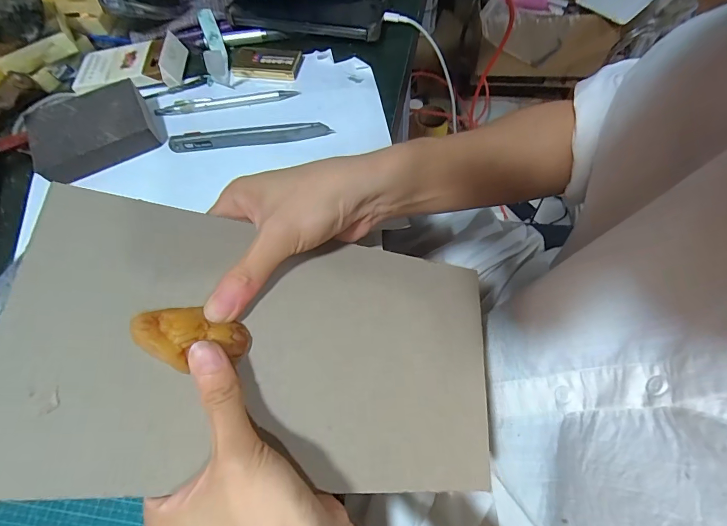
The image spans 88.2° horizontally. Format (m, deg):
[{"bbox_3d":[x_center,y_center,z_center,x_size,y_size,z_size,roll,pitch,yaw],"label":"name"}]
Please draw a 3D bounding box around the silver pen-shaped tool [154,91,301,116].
[{"bbox_3d":[-0.137,-0.162,0.372,0.141,0.008,0.010,-8,64,1],"label":"silver pen-shaped tool"}]

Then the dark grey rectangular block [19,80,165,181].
[{"bbox_3d":[-0.248,-0.121,0.344,0.101,0.033,0.066,-27,66,-9],"label":"dark grey rectangular block"}]

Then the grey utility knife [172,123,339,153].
[{"bbox_3d":[-0.103,-0.114,0.340,0.143,0.016,0.010,-4,65,2],"label":"grey utility knife"}]

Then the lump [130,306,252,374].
[{"bbox_3d":[-0.088,0.039,0.196,0.057,0.009,0.033,12,61,-28],"label":"lump"}]

